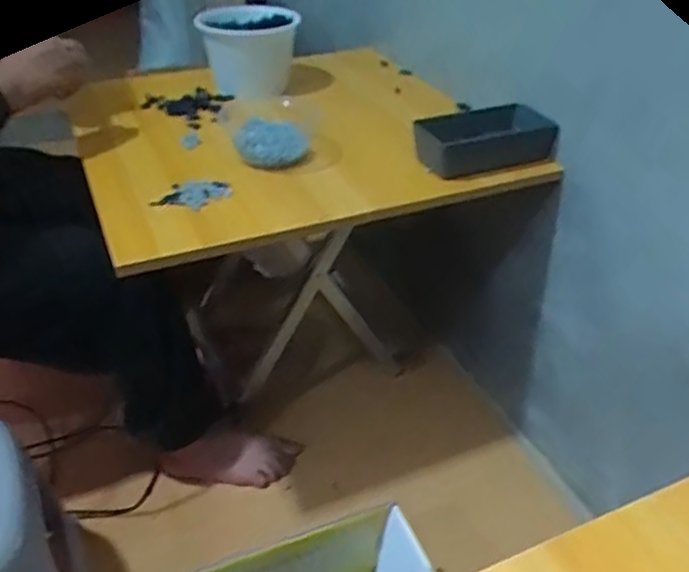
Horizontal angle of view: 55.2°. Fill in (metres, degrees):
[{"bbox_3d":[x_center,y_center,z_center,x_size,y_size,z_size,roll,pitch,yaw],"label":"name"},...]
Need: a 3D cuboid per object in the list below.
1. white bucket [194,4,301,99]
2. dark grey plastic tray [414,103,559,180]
[{"bbox_3d":[-0.150,-0.378,1.063,0.151,0.113,0.166,-2,37,-3],"label":"white bucket"},{"bbox_3d":[0.179,-0.199,0.903,0.188,0.053,0.109,-12,39,-15],"label":"dark grey plastic tray"}]

